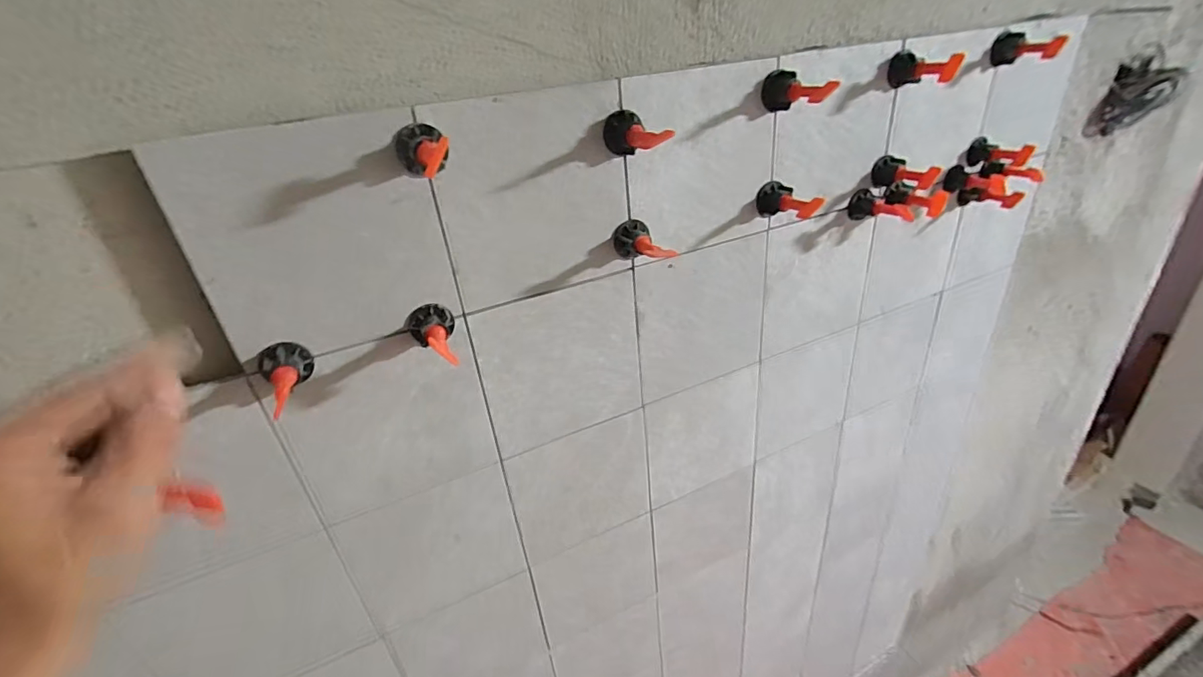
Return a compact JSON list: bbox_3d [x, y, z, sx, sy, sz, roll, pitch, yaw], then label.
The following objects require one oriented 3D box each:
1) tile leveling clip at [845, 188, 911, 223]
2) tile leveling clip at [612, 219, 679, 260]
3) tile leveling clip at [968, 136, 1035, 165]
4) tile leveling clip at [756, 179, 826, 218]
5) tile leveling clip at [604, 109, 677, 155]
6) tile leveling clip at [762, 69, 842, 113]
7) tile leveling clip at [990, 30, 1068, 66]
[{"bbox_3d":[0.275,-0.128,0.516,0.028,0.026,0.064,-12,30,-9],"label":"tile leveling clip"},{"bbox_3d":[0.034,-0.074,0.417,0.033,0.030,0.055,-14,30,-13],"label":"tile leveling clip"},{"bbox_3d":[0.447,-0.208,0.579,0.057,0.027,0.027,18,37,36],"label":"tile leveling clip"},{"bbox_3d":[0.171,-0.123,0.467,0.029,0.028,0.055,-23,33,-28],"label":"tile leveling clip"},{"bbox_3d":[0.026,-0.149,0.379,0.028,0.030,0.052,-18,31,-20],"label":"tile leveling clip"},{"bbox_3d":[0.160,-0.201,0.421,0.026,0.029,0.058,-17,31,-18],"label":"tile leveling clip"},{"bbox_3d":[0.431,-0.295,0.524,0.059,0.029,0.027,15,36,33],"label":"tile leveling clip"}]

